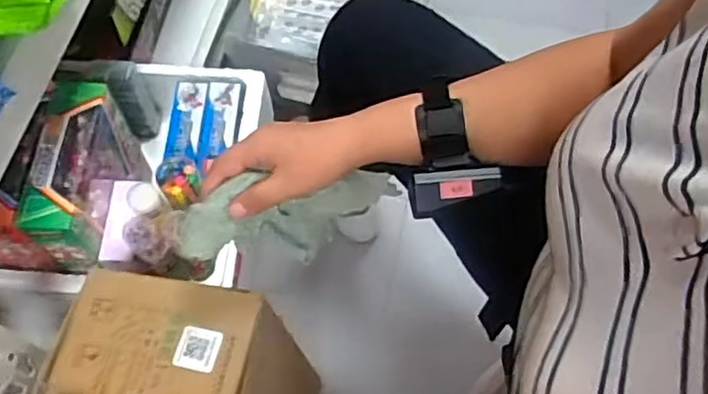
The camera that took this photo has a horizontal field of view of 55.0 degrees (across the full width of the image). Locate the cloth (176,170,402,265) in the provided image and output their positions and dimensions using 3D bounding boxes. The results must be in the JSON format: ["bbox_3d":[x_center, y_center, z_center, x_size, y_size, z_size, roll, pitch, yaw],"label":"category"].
[{"bbox_3d":[-0.055,0.017,0.583,0.189,0.081,0.018,-4,34,-27],"label":"cloth"}]

